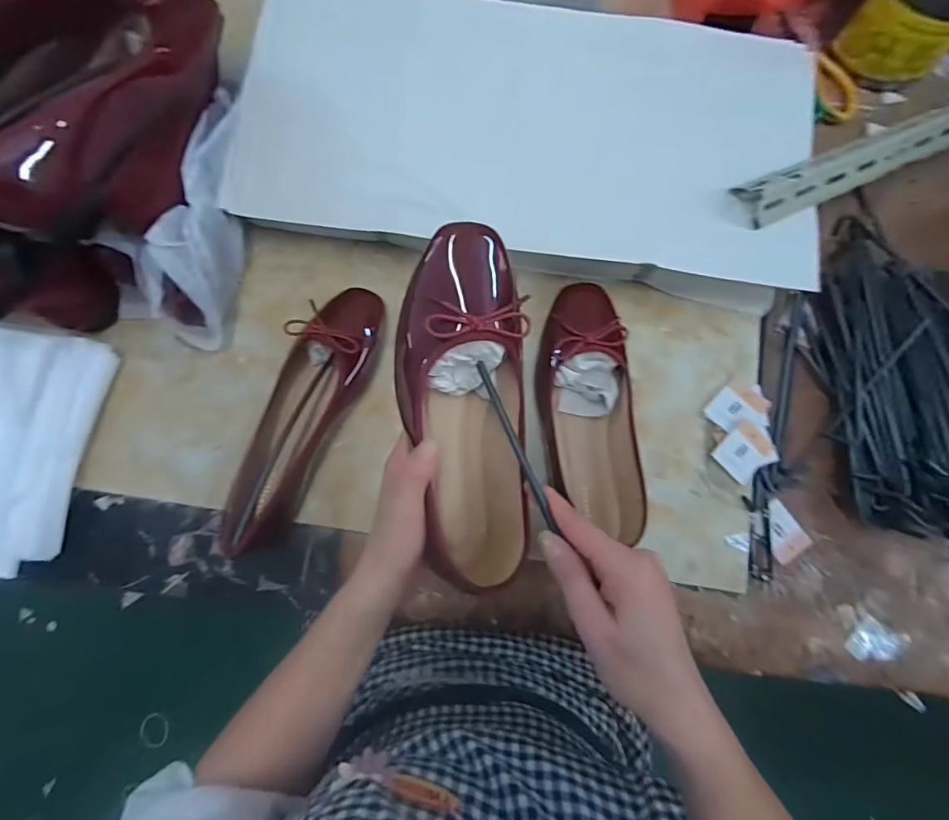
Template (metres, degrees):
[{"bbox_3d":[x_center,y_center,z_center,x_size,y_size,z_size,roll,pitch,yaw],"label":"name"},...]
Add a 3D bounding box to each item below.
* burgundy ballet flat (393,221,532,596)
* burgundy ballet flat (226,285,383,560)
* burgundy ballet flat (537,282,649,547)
[{"bbox_3d":[-0.005,0.004,0.340,0.087,0.044,0.253,-5,106,-2],"label":"burgundy ballet flat"},{"bbox_3d":[-0.153,0.000,0.440,0.072,0.075,0.245,21,80,3],"label":"burgundy ballet flat"},{"bbox_3d":[0.108,0.000,0.450,0.087,0.051,0.238,-5,80,-2],"label":"burgundy ballet flat"}]

